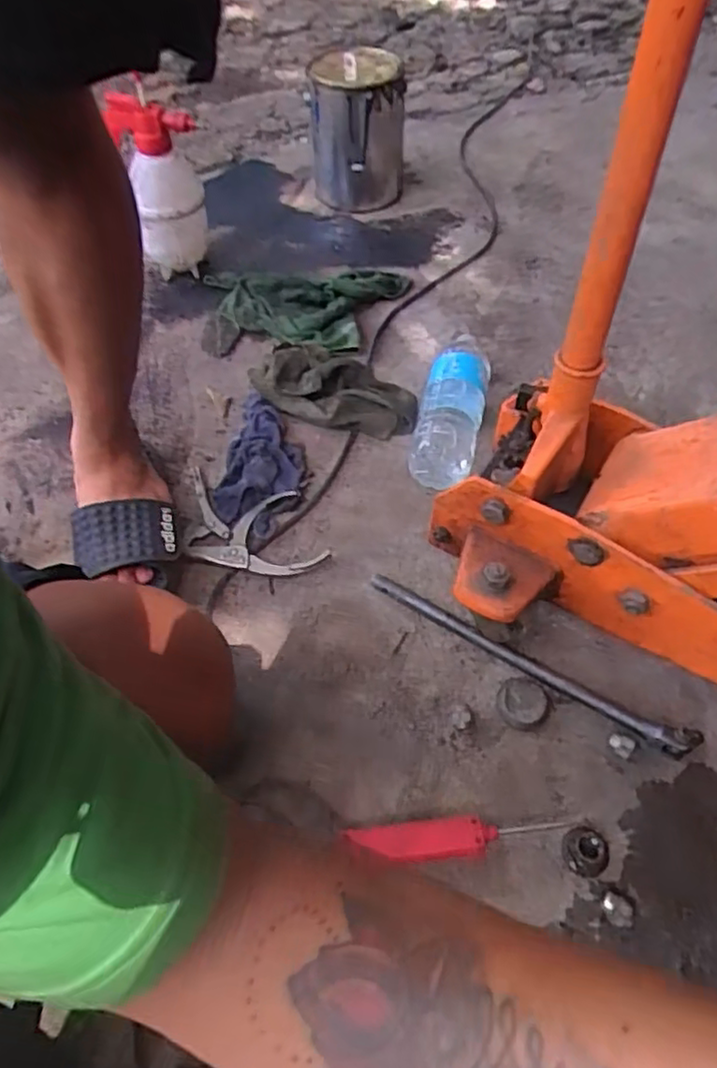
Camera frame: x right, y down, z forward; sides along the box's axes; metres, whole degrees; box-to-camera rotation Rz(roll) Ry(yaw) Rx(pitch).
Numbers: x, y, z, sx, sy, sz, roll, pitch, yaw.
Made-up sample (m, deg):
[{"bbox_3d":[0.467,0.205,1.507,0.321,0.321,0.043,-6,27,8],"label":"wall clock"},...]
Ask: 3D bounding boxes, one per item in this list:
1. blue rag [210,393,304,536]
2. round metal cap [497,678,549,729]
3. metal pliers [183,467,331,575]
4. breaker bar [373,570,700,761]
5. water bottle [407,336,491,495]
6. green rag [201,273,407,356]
[{"bbox_3d":[-0.119,-0.095,0.858,0.097,0.034,0.219,6,55,5],"label":"blue rag"},{"bbox_3d":[0.166,0.170,0.677,0.049,0.016,0.050,0,55,0],"label":"round metal cap"},{"bbox_3d":[-0.123,-0.012,0.800,0.186,0.023,0.127,8,55,6],"label":"metal pliers"},{"bbox_3d":[0.170,0.128,0.699,0.361,0.029,0.032,28,60,19],"label":"breaker bar"},{"bbox_3d":[0.122,-0.162,0.882,0.082,0.070,0.233,12,56,9],"label":"water bottle"},{"bbox_3d":[-0.080,-0.349,1.041,0.322,0.040,0.196,-2,55,-1],"label":"green rag"}]

